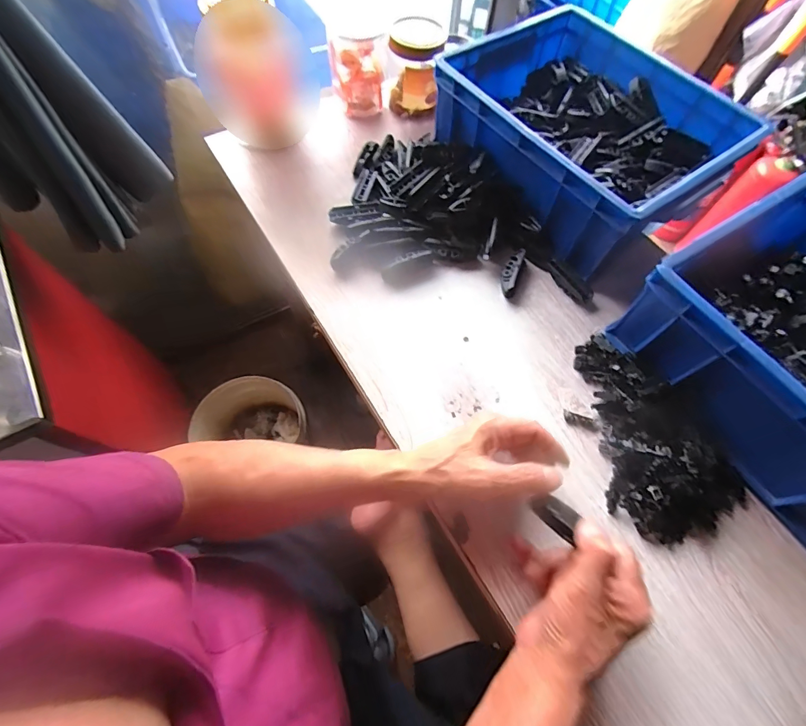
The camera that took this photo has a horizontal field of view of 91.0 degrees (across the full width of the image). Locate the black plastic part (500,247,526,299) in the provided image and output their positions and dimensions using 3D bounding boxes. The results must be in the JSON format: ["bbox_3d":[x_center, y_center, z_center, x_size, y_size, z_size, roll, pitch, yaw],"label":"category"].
[{"bbox_3d":[0.139,-0.119,0.507,0.020,0.018,0.069,20,65,7],"label":"black plastic part"}]

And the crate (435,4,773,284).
[{"bbox_3d":[0.238,-0.313,0.535,0.271,0.100,0.342,-32,70,-16],"label":"crate"}]

